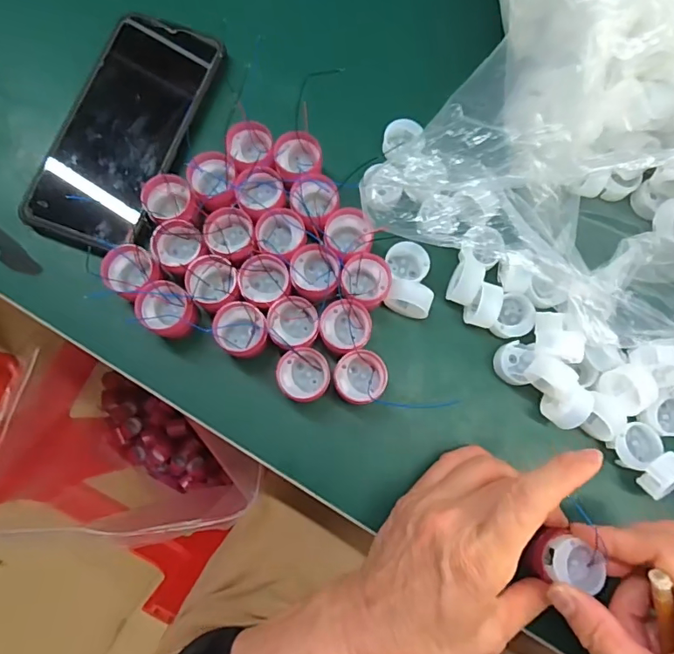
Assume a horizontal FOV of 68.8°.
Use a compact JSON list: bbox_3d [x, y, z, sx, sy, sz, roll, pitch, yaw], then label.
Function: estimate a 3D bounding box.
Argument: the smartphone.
[{"bbox_3d":[-0.139,-0.130,0.325,0.075,0.009,0.164,20,79,3],"label":"smartphone"}]

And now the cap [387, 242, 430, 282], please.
[{"bbox_3d":[0.044,-0.041,0.309,0.026,0.013,0.021,10,79,1],"label":"cap"}]

